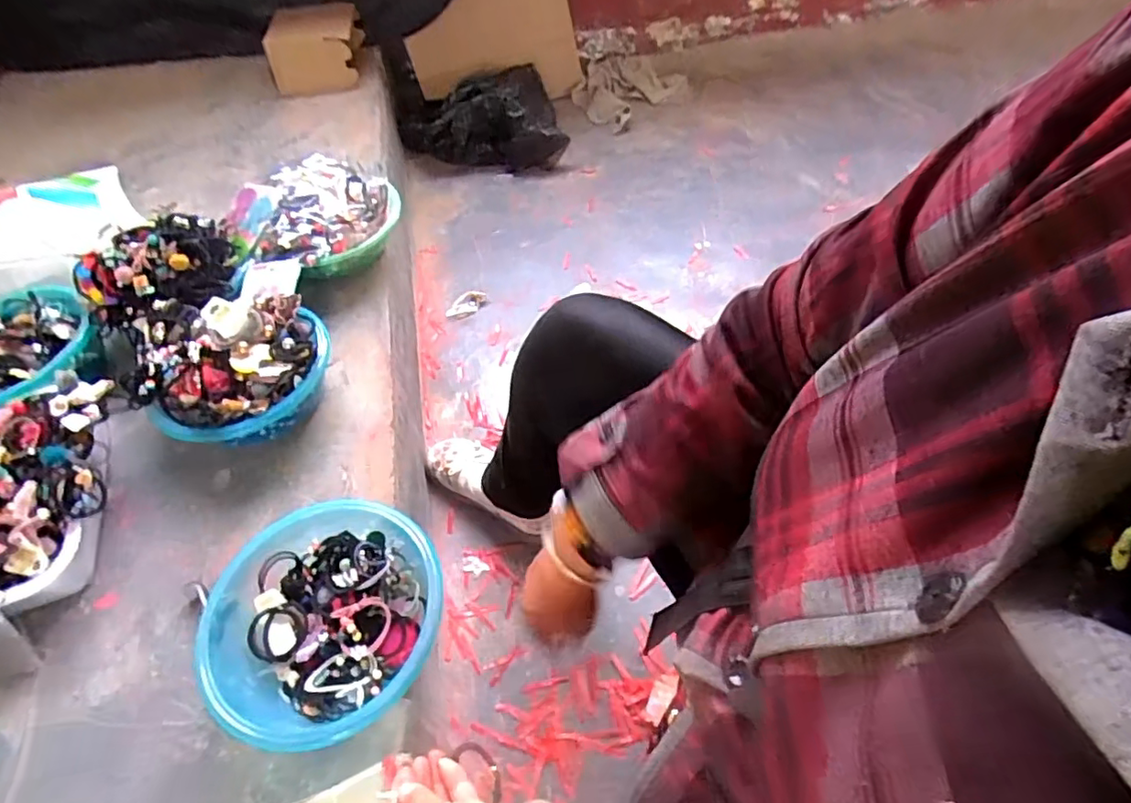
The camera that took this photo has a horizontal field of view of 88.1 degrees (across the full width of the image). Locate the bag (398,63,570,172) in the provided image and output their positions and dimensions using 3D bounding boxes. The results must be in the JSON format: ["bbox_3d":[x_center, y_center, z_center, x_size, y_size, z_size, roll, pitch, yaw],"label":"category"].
[{"bbox_3d":[-0.215,-0.709,1.490,0.416,0.166,0.195,-7,53,-1],"label":"bag"}]

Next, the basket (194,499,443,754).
[{"bbox_3d":[-0.227,0.219,0.584,0.204,0.082,0.219,-2,53,2],"label":"basket"}]

